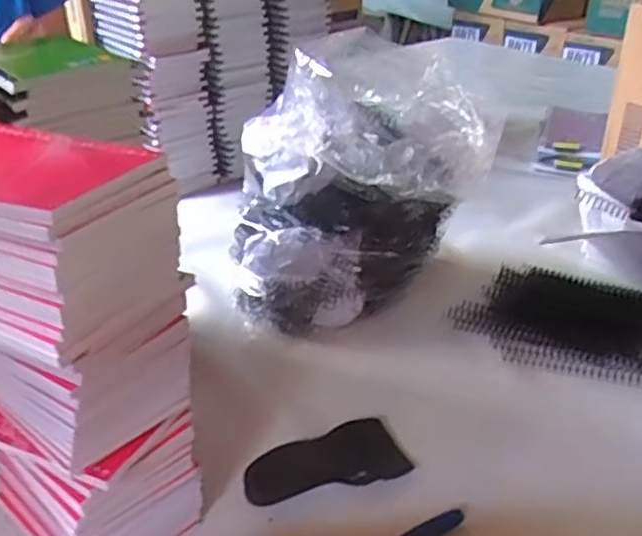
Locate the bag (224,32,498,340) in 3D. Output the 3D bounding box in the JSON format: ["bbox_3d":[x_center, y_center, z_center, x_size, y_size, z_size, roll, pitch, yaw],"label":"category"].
[{"bbox_3d":[0.042,-0.067,0.635,0.225,0.244,0.175,23,38,31],"label":"bag"}]

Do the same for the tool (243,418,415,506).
[{"bbox_3d":[0.005,0.146,0.497,0.118,0.009,0.060,-15,36,-25],"label":"tool"}]

